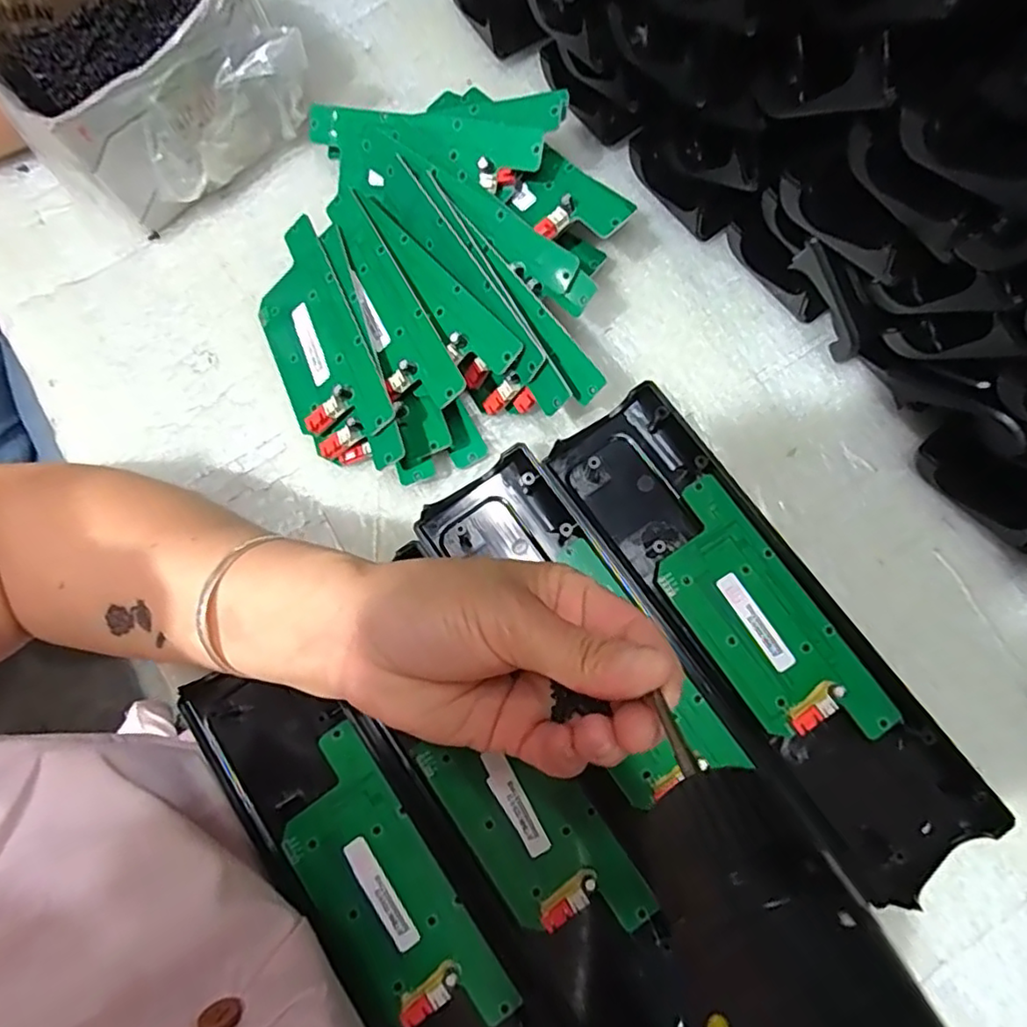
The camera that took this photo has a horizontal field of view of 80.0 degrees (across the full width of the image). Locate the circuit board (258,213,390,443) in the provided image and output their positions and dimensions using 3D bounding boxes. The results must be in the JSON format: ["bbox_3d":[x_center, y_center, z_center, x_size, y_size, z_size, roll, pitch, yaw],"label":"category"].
[{"bbox_3d":[-0.103,-0.090,0.315,0.055,0.011,0.132,-31,69,22],"label":"circuit board"}]

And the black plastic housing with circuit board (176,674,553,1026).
[{"bbox_3d":[-0.059,0.170,0.268,0.070,0.017,0.240,-34,79,-6],"label":"black plastic housing with circuit board"}]

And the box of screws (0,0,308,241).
[{"bbox_3d":[-0.195,-0.238,0.332,0.131,0.079,0.099,-34,78,-6],"label":"box of screws"}]

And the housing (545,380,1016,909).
[{"bbox_3d":[0.114,0.051,0.288,0.073,0.019,0.244,-35,79,-7],"label":"housing"}]

